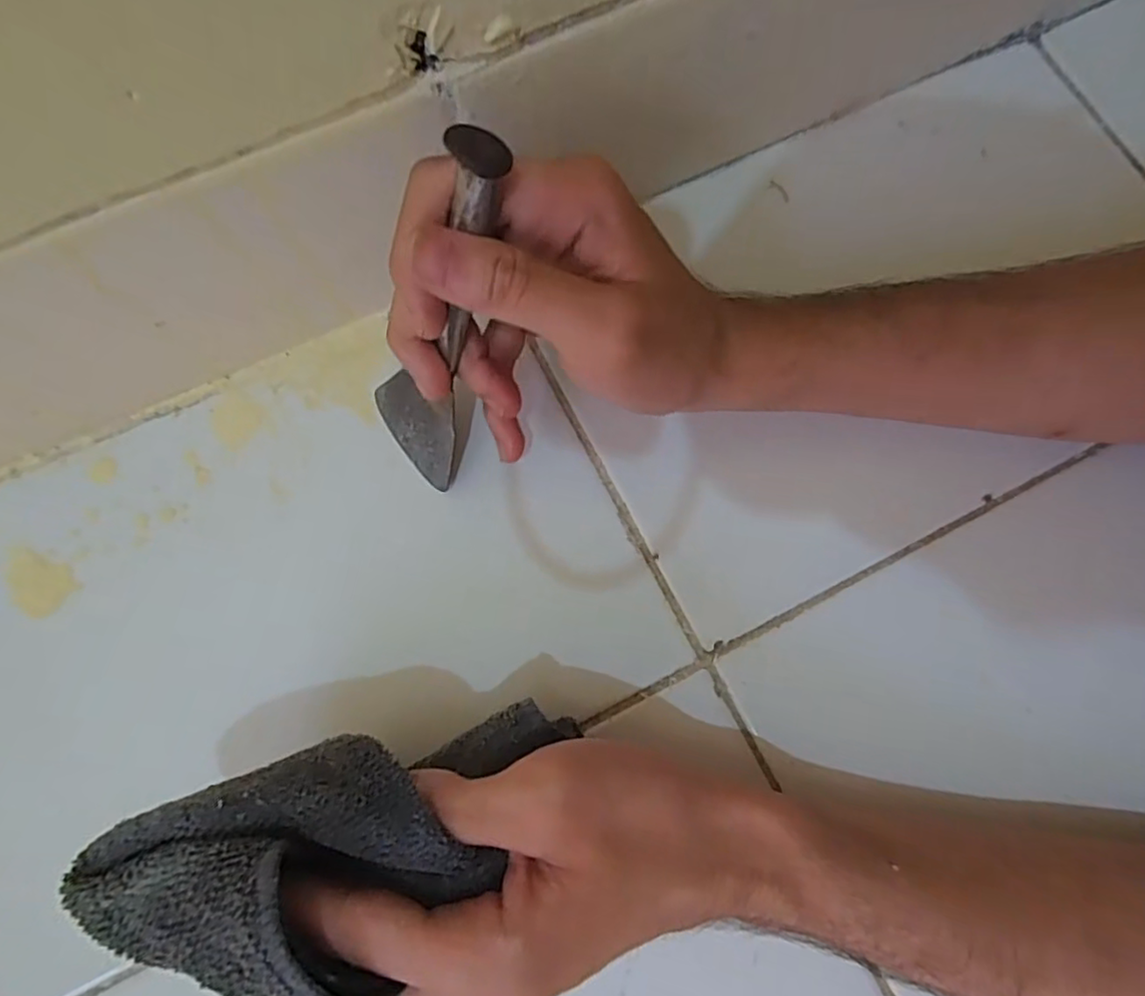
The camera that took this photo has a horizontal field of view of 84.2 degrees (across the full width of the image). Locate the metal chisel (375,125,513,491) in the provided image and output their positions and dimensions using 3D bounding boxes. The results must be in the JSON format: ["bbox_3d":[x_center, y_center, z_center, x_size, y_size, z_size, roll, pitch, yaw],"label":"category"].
[{"bbox_3d":[-0.048,-0.058,0.222,0.047,0.143,0.019,44,58,9],"label":"metal chisel"}]

